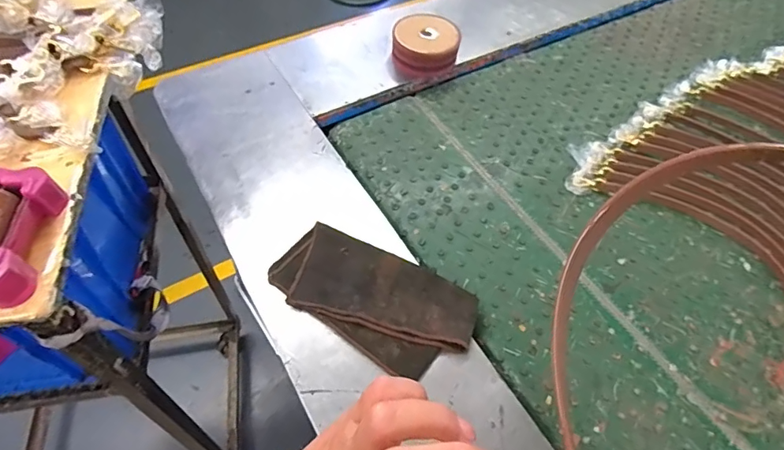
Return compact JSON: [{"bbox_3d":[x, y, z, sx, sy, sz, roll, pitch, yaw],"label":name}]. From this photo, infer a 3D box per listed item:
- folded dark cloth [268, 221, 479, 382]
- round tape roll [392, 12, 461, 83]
[{"bbox_3d":[-0.027,0.094,0.603,0.254,0.028,0.131,25,57,13],"label":"folded dark cloth"},{"bbox_3d":[0.061,-0.320,0.870,0.116,0.082,0.106,2,55,-3],"label":"round tape roll"}]

